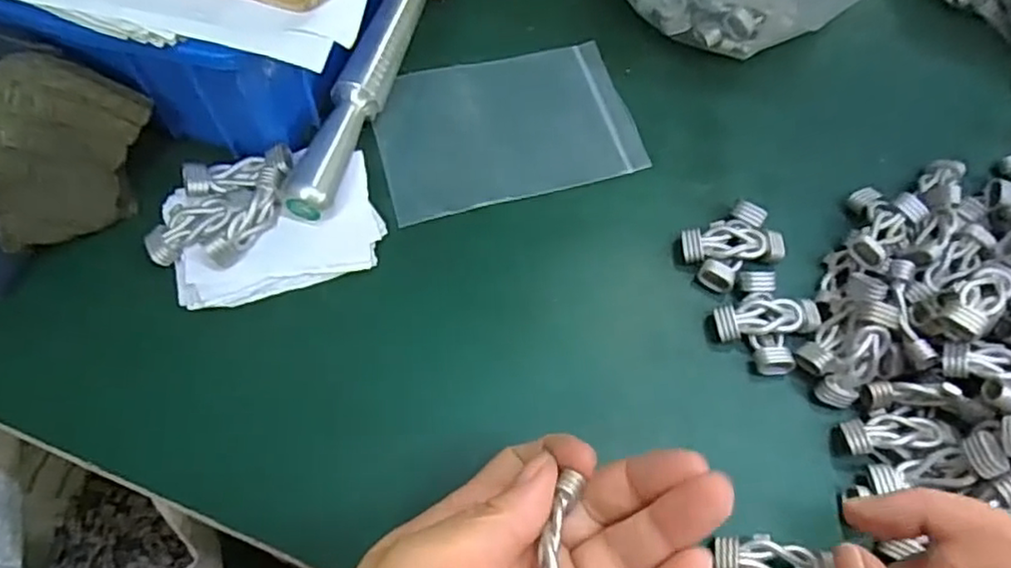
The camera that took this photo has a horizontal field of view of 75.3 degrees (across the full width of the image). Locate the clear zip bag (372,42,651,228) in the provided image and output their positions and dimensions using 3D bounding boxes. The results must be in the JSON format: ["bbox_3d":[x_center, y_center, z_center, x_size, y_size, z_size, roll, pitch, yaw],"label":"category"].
[{"bbox_3d":[0.000,-0.077,0.316,0.120,0.005,0.078,-14,71,-10],"label":"clear zip bag"}]

